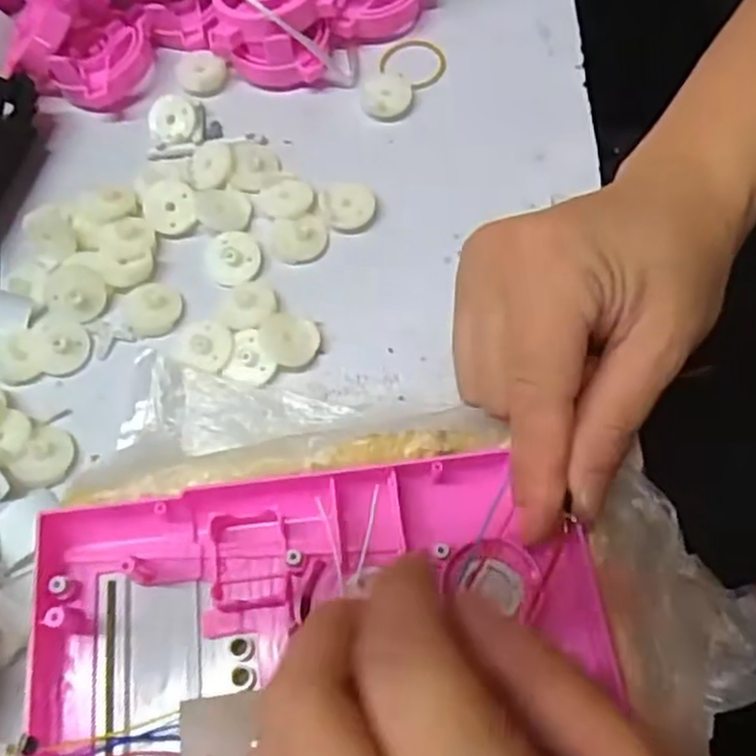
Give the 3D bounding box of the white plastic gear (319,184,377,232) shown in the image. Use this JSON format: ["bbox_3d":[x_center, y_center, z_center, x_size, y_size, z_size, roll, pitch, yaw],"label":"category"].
[{"bbox_3d":[-0.012,-0.072,0.329,0.023,0.007,0.020,-12,66,-3],"label":"white plastic gear"}]

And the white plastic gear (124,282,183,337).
[{"bbox_3d":[-0.091,-0.029,0.313,0.023,0.007,0.023,-1,66,2],"label":"white plastic gear"}]

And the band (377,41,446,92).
[{"bbox_3d":[0.018,-0.149,0.365,0.032,0.004,0.029,-43,70,-16],"label":"band"}]

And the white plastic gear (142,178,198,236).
[{"bbox_3d":[-0.089,-0.074,0.332,0.022,0.009,0.023,-1,66,2],"label":"white plastic gear"}]

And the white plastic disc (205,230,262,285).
[{"bbox_3d":[-0.061,-0.051,0.322,0.022,0.005,0.024,-1,66,2],"label":"white plastic disc"}]

